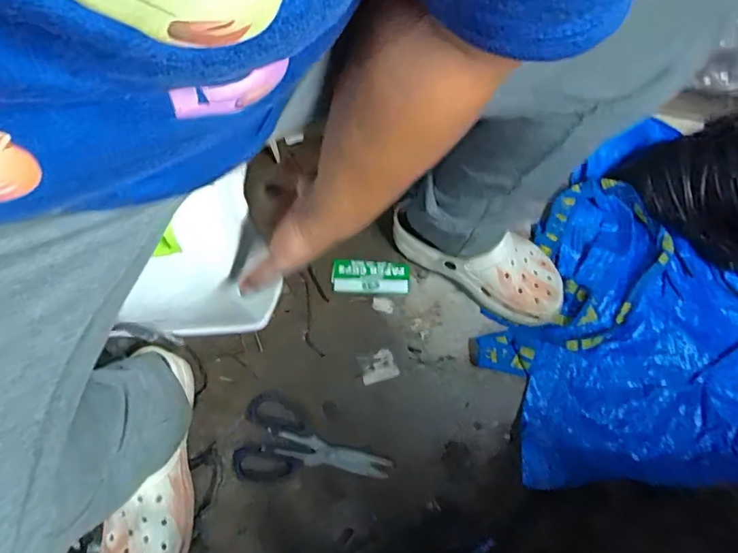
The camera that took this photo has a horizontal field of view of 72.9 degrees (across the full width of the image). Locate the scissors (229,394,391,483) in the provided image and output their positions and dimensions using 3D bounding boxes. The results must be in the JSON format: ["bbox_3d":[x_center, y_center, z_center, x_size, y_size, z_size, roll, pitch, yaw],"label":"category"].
[{"bbox_3d":[-0.073,0.215,0.589,0.177,0.007,0.093,24,71,7],"label":"scissors"}]

